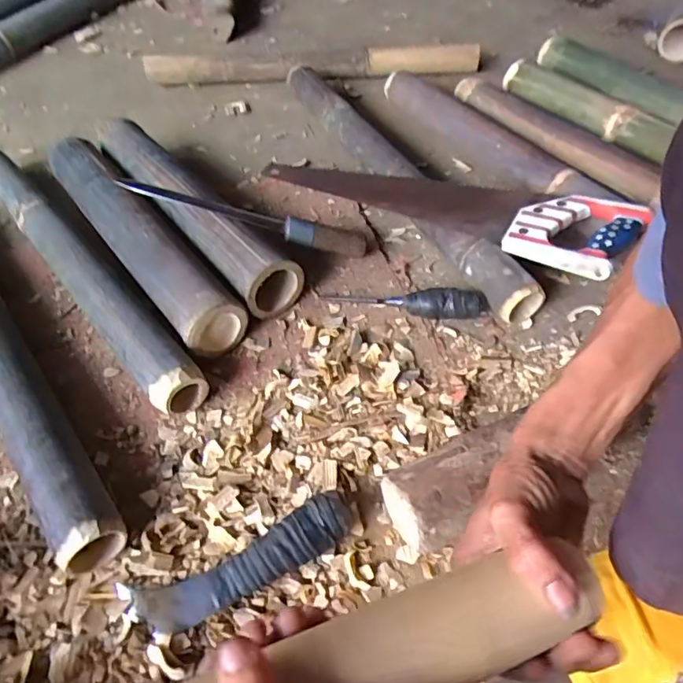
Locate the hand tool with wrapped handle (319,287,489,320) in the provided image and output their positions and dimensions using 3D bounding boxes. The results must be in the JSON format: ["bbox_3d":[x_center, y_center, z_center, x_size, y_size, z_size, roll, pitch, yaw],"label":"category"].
[{"bbox_3d":[0.078,-0.050,0.665,0.201,0.042,0.027,5,52,6],"label":"hand tool with wrapped handle"}]

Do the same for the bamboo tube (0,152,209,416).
[{"bbox_3d":[-0.377,-0.129,0.737,0.069,0.075,0.658,-35,58,-23],"label":"bamboo tube"}]

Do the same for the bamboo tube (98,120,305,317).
[{"bbox_3d":[-0.222,-0.200,0.772,0.088,0.096,0.471,-31,57,-21],"label":"bamboo tube"}]

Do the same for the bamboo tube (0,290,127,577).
[{"bbox_3d":[-0.417,-0.003,0.644,0.058,0.070,0.658,-32,58,-21],"label":"bamboo tube"}]

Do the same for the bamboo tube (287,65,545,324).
[{"bbox_3d":[0.071,-0.261,0.817,0.058,0.070,0.649,-22,54,-15],"label":"bamboo tube"}]

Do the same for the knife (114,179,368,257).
[{"bbox_3d":[-0.126,-0.165,0.703,0.327,0.029,0.045,14,52,-4],"label":"knife"}]

